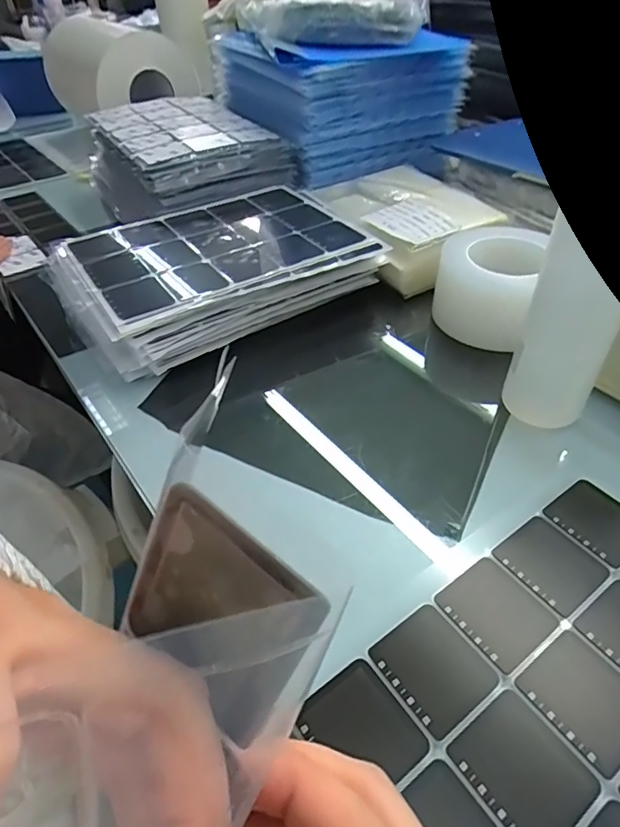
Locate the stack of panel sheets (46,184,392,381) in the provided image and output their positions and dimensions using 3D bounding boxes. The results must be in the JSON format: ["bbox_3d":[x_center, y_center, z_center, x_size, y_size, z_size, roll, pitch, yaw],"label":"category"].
[{"bbox_3d":[-0.105,-0.160,0.551,0.301,0.061,0.217,-25,46,-22],"label":"stack of panel sheets"}]

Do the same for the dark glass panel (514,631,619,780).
[{"bbox_3d":[0.146,0.149,0.269,0.049,0.004,0.055,-27,47,-24],"label":"dark glass panel"}]

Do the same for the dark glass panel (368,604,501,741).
[{"bbox_3d":[0.068,0.139,0.283,0.050,0.004,0.056,-26,47,-23],"label":"dark glass panel"}]

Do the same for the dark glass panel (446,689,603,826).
[{"bbox_3d":[0.103,0.171,0.247,0.050,0.004,0.055,-27,47,-24],"label":"dark glass panel"}]

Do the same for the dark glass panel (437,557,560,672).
[{"bbox_3d":[0.111,0.117,0.304,0.049,0.004,0.056,-27,47,-24],"label":"dark glass panel"}]

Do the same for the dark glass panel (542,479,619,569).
[{"bbox_3d":[0.197,0.073,0.349,0.052,0.004,0.055,-27,47,-24],"label":"dark glass panel"}]

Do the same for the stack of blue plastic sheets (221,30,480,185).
[{"bbox_3d":[0.043,-0.460,0.736,0.260,0.138,0.278,-19,44,-16],"label":"stack of blue plastic sheets"}]

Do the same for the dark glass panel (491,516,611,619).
[{"bbox_3d":[0.153,0.095,0.326,0.049,0.004,0.056,-28,47,-24],"label":"dark glass panel"}]

